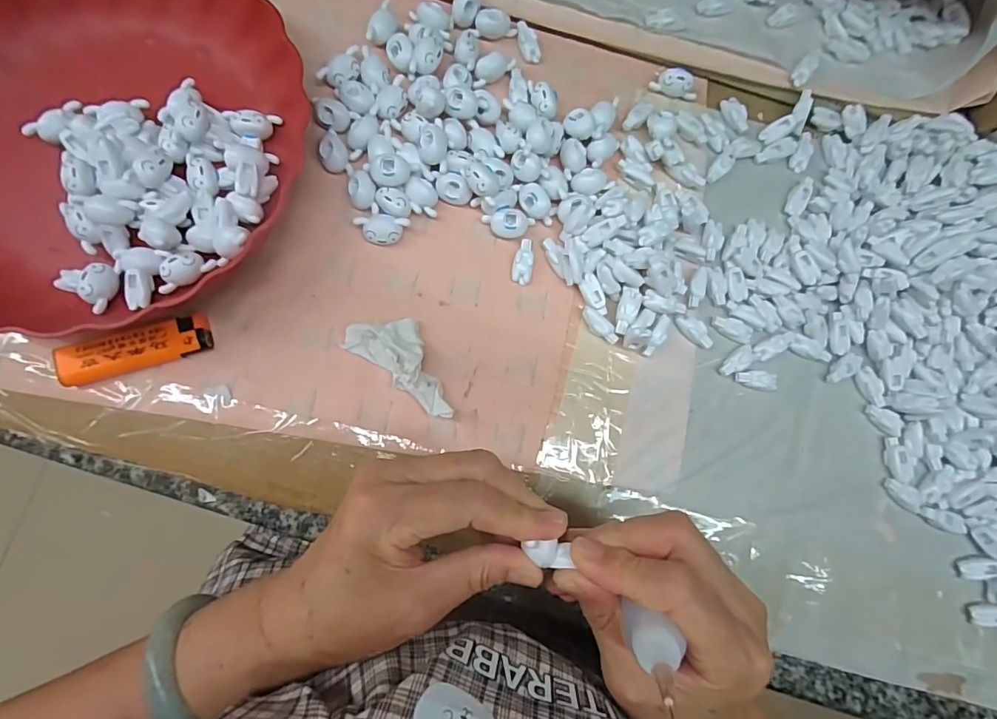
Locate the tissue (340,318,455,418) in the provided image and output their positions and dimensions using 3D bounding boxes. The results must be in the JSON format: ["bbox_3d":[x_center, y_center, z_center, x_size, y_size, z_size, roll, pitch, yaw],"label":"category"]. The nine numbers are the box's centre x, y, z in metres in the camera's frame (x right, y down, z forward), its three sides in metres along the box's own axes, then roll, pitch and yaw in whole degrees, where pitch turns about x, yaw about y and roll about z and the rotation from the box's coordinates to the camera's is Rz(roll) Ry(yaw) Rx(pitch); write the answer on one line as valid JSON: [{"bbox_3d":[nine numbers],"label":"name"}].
[{"bbox_3d":[-0.054,-0.001,0.290,0.079,0.022,0.037,38,83,0],"label":"tissue"}]

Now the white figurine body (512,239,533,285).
[{"bbox_3d":[0.017,-0.065,0.314,0.014,0.007,0.030,13,84,-3],"label":"white figurine body"}]

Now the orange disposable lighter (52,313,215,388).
[{"bbox_3d":[-0.213,-0.006,0.280,0.080,0.015,0.022,-18,86,-6],"label":"orange disposable lighter"}]

